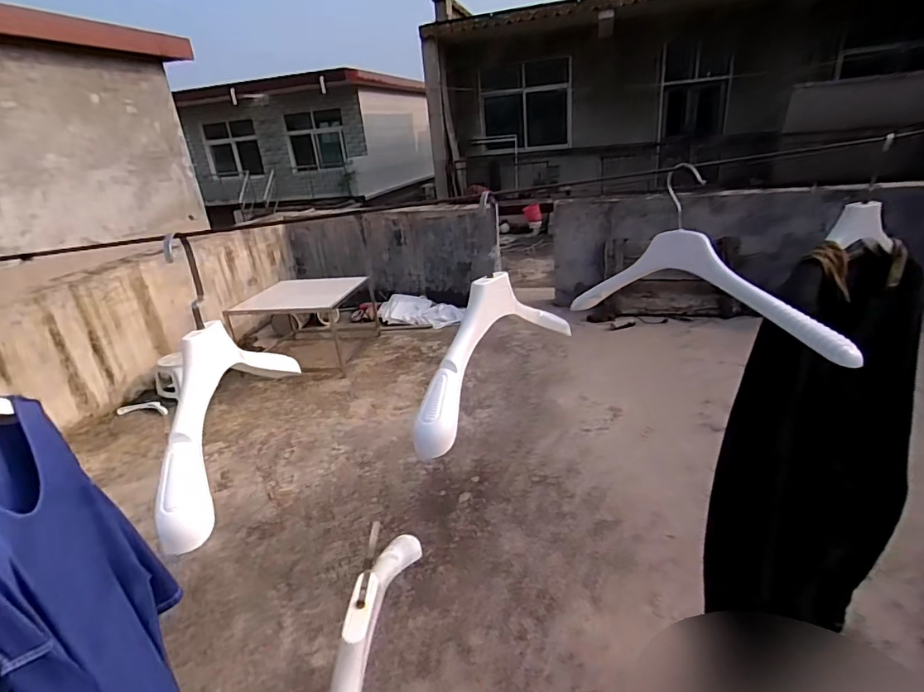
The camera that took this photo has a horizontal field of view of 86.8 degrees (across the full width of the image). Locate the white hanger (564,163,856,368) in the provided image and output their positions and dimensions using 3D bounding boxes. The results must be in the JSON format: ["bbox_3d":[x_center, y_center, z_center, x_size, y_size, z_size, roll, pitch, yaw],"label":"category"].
[{"bbox_3d":[0.285,-0.108,0.623,0.028,0.216,0.410,-16,26,-22],"label":"white hanger"}]

